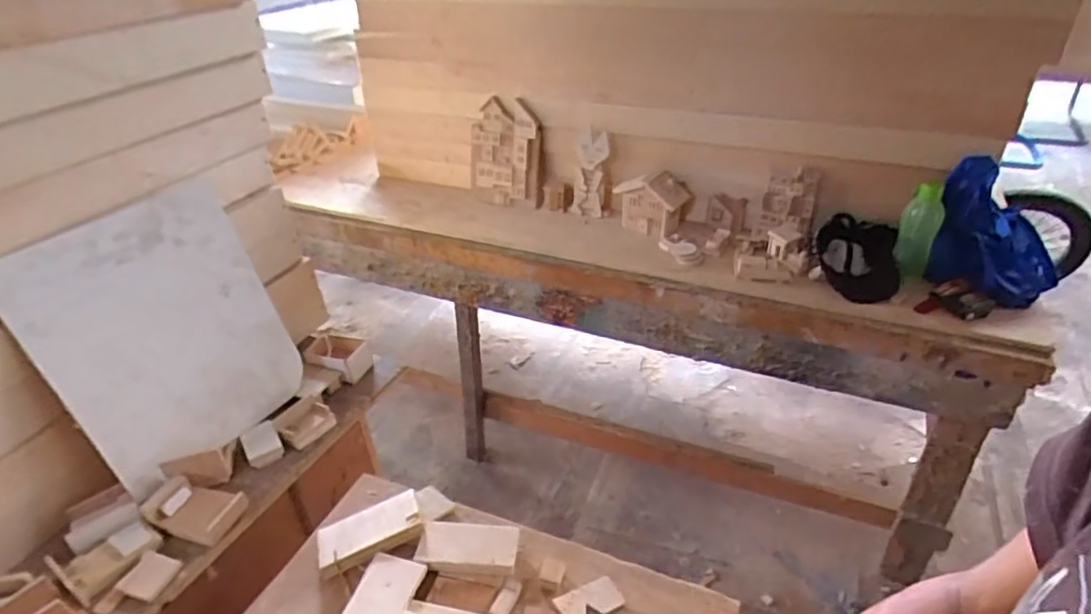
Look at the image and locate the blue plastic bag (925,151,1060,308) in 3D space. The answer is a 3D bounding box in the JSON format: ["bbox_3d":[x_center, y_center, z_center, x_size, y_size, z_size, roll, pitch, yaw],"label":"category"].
[{"bbox_3d":[0.896,-0.153,1.242,0.216,0.229,0.172,24,42,35],"label":"blue plastic bag"}]

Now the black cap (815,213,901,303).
[{"bbox_3d":[0.662,-0.100,1.347,0.166,0.093,0.223,8,35,17],"label":"black cap"}]

